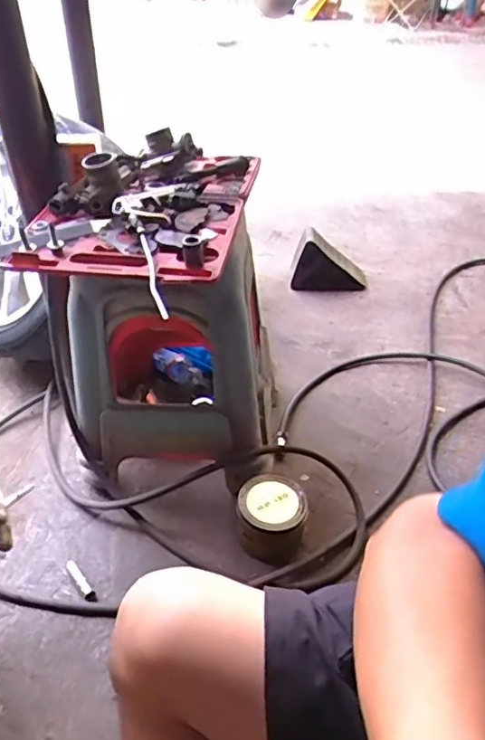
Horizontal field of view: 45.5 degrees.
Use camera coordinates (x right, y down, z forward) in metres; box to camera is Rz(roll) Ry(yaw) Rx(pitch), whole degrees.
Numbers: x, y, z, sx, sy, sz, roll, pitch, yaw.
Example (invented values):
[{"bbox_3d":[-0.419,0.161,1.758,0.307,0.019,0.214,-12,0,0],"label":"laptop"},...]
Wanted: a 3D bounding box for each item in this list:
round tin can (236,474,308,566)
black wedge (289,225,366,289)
[{"bbox_3d":[0.053,0.273,1.080,0.128,0.108,0.138,21,43,14],"label":"round tin can"},{"bbox_3d":[0.261,-0.323,1.734,0.229,0.166,0.075,-5,39,-3],"label":"black wedge"}]

